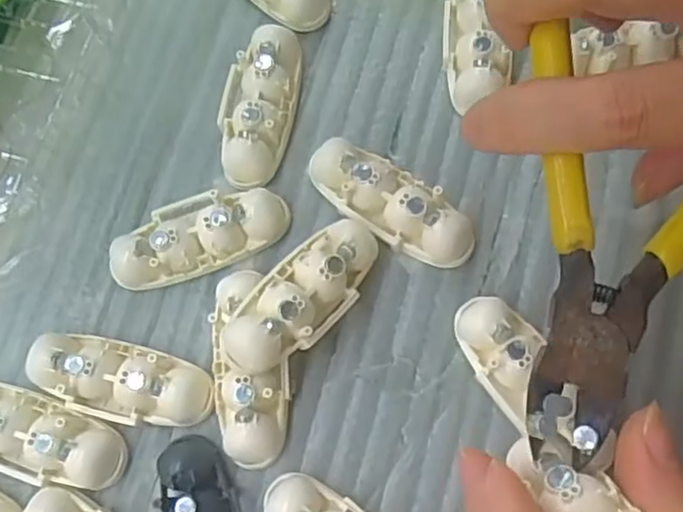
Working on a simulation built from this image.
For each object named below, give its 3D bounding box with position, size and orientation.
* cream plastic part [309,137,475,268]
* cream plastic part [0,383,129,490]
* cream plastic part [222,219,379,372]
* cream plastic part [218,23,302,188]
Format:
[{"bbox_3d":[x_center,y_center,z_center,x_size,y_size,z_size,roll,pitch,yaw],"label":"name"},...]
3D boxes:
[{"bbox_3d":[0.017,-0.019,0.241,0.061,0.016,0.025,37,79,14],"label":"cream plastic part"},{"bbox_3d":[-0.100,0.058,0.226,0.061,0.014,0.025,18,76,10],"label":"cream plastic part"},{"bbox_3d":[-0.012,0.013,0.228,0.060,0.023,0.025,-43,78,-12],"label":"cream plastic part"},{"bbox_3d":[-0.031,-0.056,0.256,0.026,0.012,0.061,10,74,7],"label":"cream plastic part"}]

